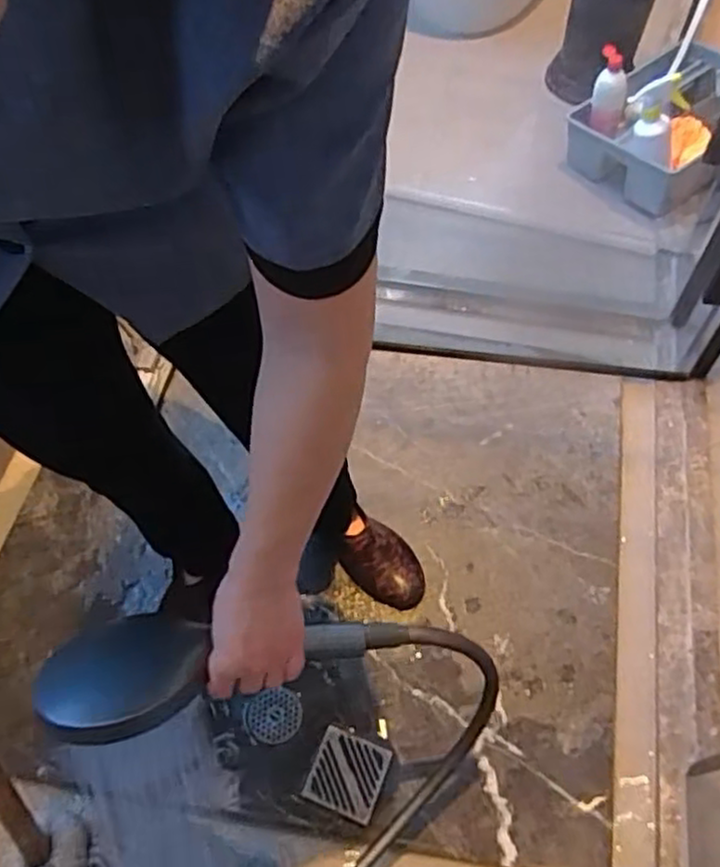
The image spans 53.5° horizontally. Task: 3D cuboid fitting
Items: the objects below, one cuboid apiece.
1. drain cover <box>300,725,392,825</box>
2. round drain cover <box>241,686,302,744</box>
[{"bbox_3d":[-0.016,0.427,0.899,0.089,0.008,0.088,21,61,14],"label":"drain cover"},{"bbox_3d":[-0.116,0.372,0.939,0.075,0.006,0.063,-1,58,2],"label":"round drain cover"}]

